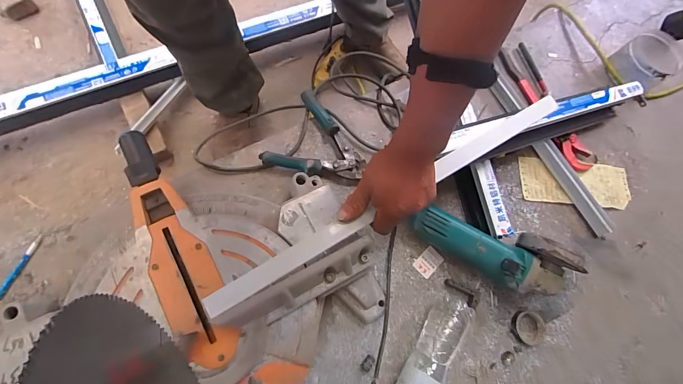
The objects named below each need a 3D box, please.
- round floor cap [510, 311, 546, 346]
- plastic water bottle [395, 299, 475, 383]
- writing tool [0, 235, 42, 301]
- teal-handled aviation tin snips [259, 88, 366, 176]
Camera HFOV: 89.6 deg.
[{"bbox_3d":[0.304,0.221,0.561,0.053,0.013,0.053,3,72,-8],"label":"round floor cap"},{"bbox_3d":[0.123,0.255,0.495,0.060,0.056,0.217,33,71,5],"label":"plastic water bottle"},{"bbox_3d":[-0.477,0.113,0.507,0.010,0.007,0.104,24,70,-1],"label":"writing tool"},{"bbox_3d":[-0.032,-0.085,0.611,0.159,0.030,0.161,29,70,1],"label":"teal-handled aviation tin snips"}]

